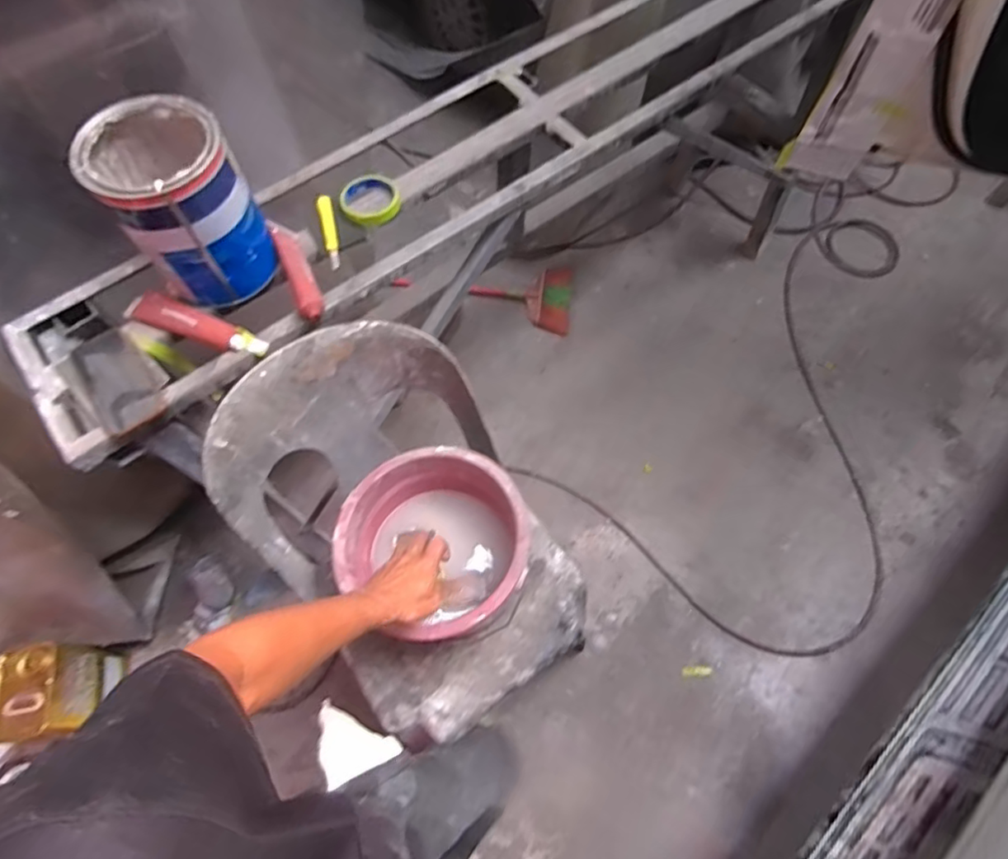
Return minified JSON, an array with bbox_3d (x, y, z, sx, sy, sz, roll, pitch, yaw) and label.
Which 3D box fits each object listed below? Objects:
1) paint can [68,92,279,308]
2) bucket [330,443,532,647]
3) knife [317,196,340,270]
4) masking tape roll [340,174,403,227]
[{"bbox_3d":[-0.422,-0.298,0.766,0.166,0.212,0.189,-36,67,-16],"label":"paint can"},{"bbox_3d":[-0.099,0.190,0.914,0.281,0.231,0.268,-1,65,2],"label":"bucket"},{"bbox_3d":[-0.269,-0.306,0.879,0.021,0.012,0.154,-13,65,-4],"label":"knife"},{"bbox_3d":[-0.212,-0.366,0.906,0.093,0.022,0.090,-1,63,1],"label":"masking tape roll"}]

